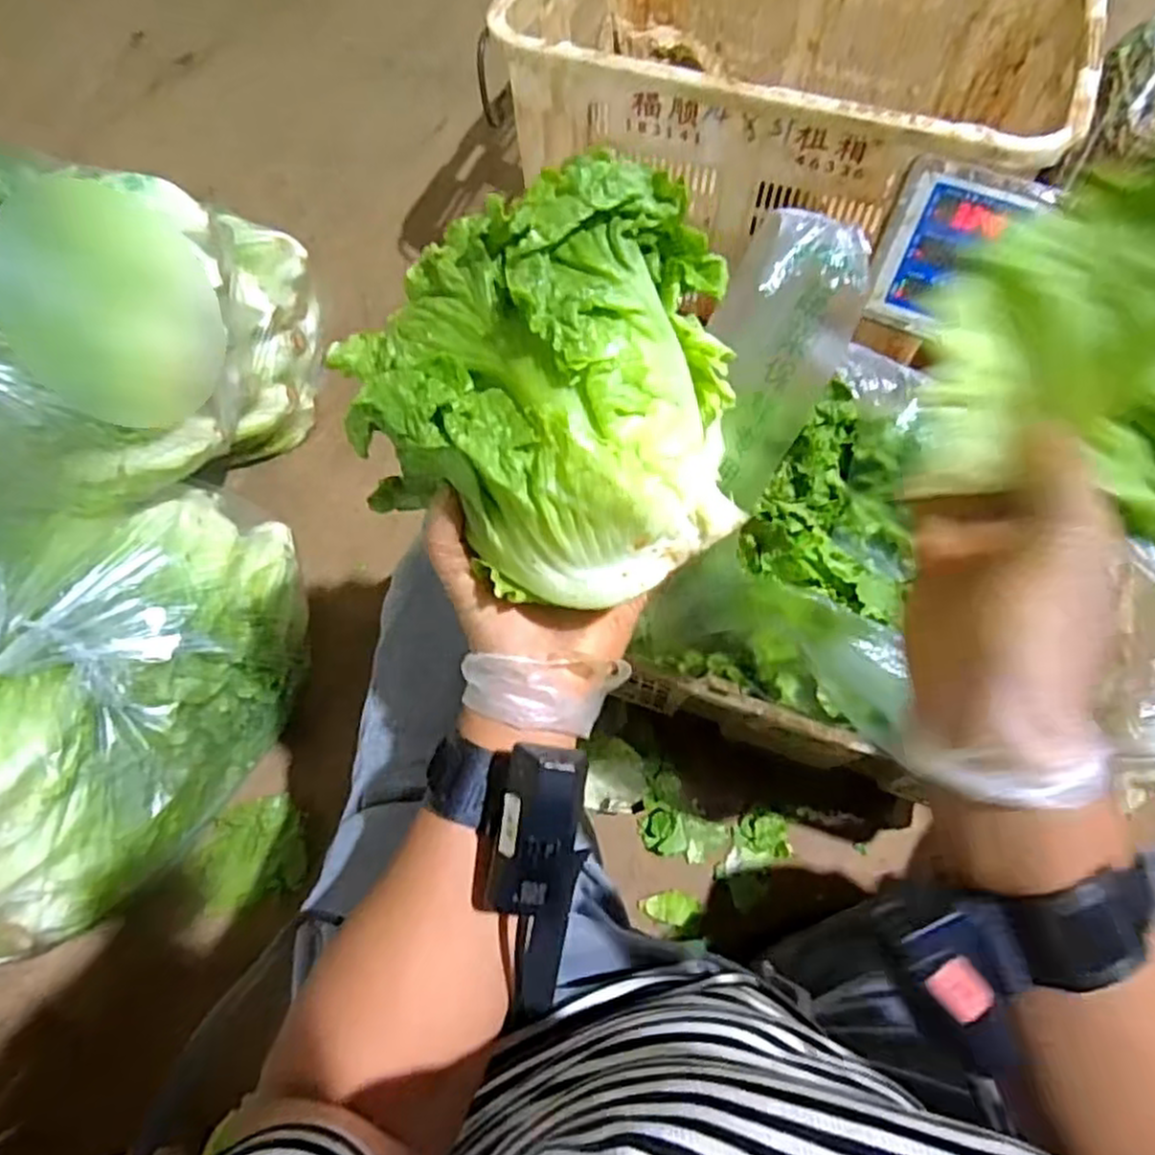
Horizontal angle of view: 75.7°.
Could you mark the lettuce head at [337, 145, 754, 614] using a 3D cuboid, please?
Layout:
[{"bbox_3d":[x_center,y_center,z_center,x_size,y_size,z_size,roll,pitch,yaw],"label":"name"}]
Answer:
[{"bbox_3d":[-0.012,-0.079,0.314,0.156,0.091,0.153,-6,65,-1],"label":"lettuce head"}]

